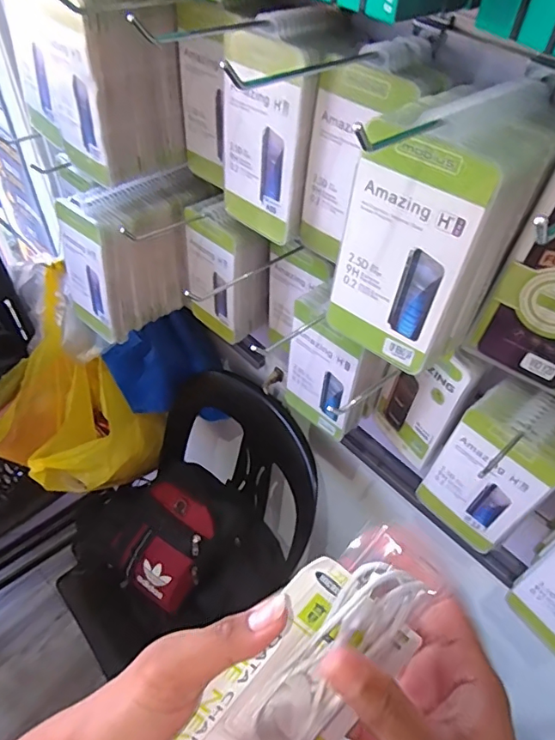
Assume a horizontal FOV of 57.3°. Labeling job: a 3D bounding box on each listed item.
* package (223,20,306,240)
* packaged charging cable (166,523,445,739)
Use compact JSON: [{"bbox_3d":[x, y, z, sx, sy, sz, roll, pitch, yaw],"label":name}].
[{"bbox_3d":[-0.015,-0.203,0.450,0.085,0.172,0.010,38,55,24],"label":"package"},{"bbox_3d":[-0.005,0.185,0.258,0.076,0.017,0.231,44,84,-12],"label":"packaged charging cable"}]

